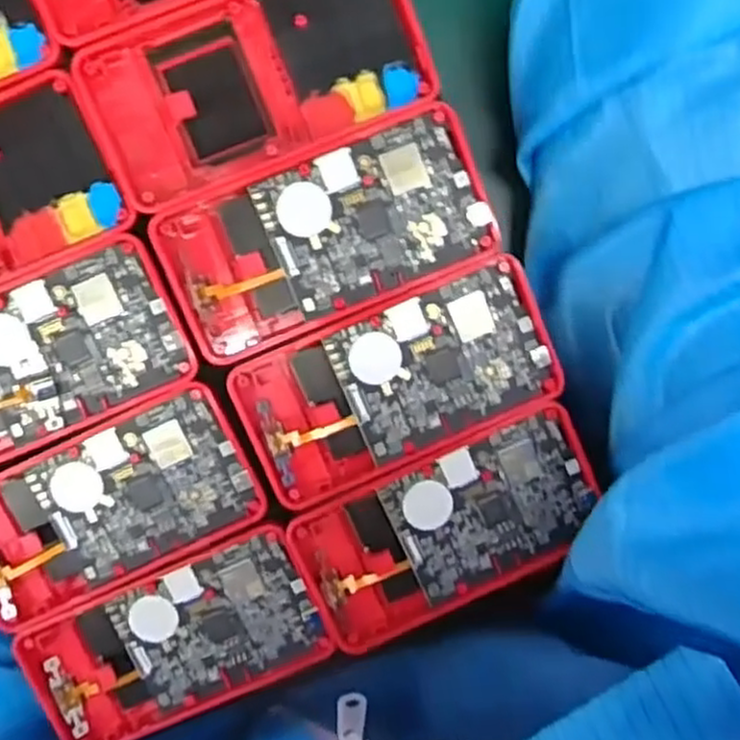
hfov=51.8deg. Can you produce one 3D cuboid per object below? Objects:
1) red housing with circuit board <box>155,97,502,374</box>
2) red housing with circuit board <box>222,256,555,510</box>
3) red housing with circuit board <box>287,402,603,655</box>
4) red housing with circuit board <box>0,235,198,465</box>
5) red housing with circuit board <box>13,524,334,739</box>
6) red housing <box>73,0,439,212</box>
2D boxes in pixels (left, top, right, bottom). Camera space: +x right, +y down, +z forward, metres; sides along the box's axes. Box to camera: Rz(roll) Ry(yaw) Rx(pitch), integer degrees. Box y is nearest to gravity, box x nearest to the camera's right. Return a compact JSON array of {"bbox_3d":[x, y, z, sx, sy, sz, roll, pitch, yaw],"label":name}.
[{"bbox_3d":[-0.015,-0.051,0.287,0.119,0.018,0.061,-22,100,7],"label":"red housing with circuit board"},{"bbox_3d":[0.011,0.005,0.298,0.118,0.018,0.061,-22,100,7],"label":"red housing with circuit board"},{"bbox_3d":[0.033,0.065,0.307,0.118,0.018,0.062,-24,99,7],"label":"red housing with circuit board"},{"bbox_3d":[-0.130,-0.003,0.295,0.117,0.010,0.061,-23,95,6],"label":"red housing with circuit board"},{"bbox_3d":[-0.078,0.112,0.314,0.115,0.012,0.062,-24,99,7],"label":"red housing with circuit board"},{"bbox_3d":[-0.040,-0.108,0.285,0.119,0.022,0.061,-22,97,-2],"label":"red housing"}]

